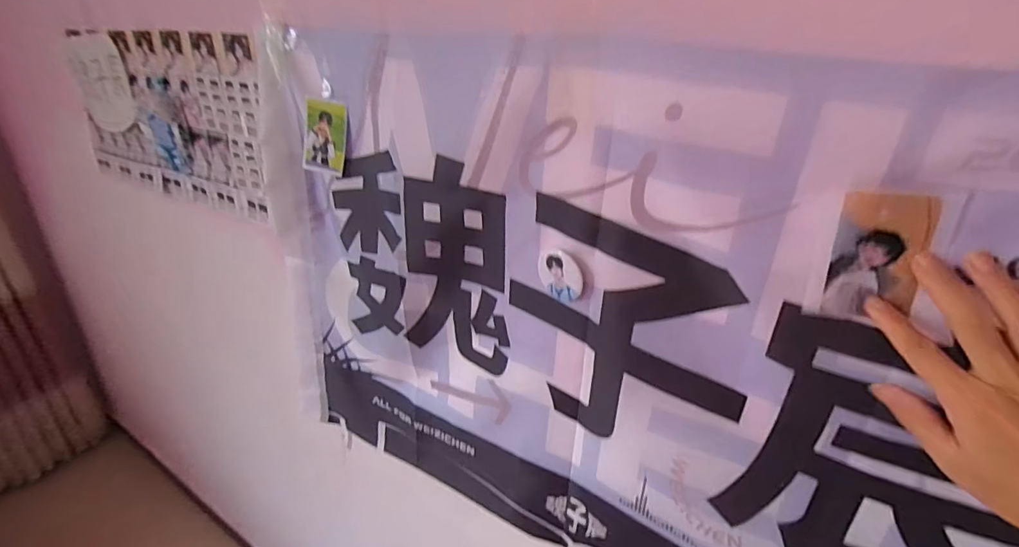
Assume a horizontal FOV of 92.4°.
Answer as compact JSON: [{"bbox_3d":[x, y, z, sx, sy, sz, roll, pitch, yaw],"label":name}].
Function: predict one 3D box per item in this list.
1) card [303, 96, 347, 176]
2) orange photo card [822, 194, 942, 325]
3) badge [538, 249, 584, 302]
[{"bbox_3d":[-0.233,-0.171,0.611,0.069,0.088,0.008,20,24,19],"label":"card"},{"bbox_3d":[0.265,-0.010,0.351,0.054,0.097,0.007,7,26,24],"label":"orange photo card"},{"bbox_3d":[0.052,0.002,0.499,0.053,0.049,0.005,24,34,32],"label":"badge"}]

